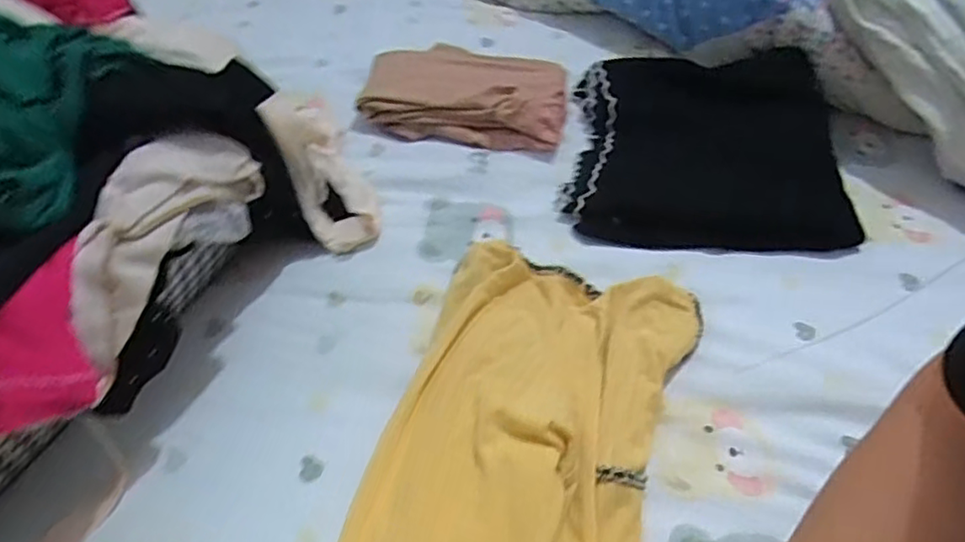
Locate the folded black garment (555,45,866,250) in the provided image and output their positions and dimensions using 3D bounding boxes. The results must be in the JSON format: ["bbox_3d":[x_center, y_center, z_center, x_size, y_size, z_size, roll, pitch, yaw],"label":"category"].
[{"bbox_3d":[0.239,-0.141,0.672,0.296,0.061,0.257,3,51,3],"label":"folded black garment"}]

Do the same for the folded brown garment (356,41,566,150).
[{"bbox_3d":[-0.016,-0.225,0.745,0.245,0.047,0.165,11,52,10],"label":"folded brown garment"}]

